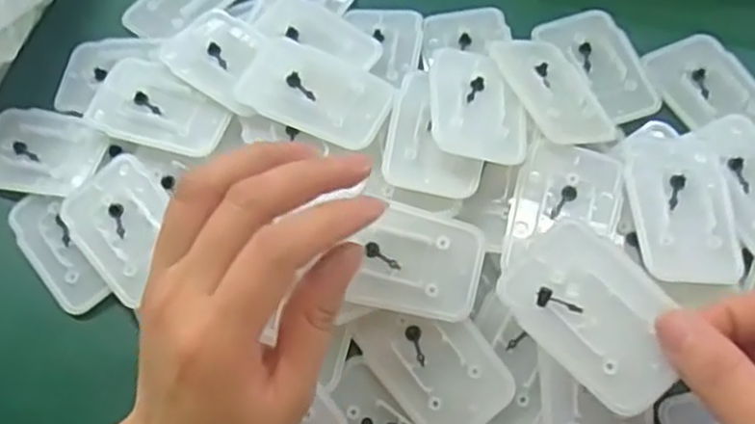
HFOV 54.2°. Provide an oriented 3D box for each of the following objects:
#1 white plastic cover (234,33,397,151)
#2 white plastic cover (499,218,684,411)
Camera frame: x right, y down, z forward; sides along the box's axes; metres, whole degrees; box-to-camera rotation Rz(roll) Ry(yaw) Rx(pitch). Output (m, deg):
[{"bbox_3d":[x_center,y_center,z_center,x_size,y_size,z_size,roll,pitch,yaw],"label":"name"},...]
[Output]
[{"bbox_3d":[-0.029,-0.055,0.345,0.070,0.013,0.044,25,68,14],"label":"white plastic cover"},{"bbox_3d":[0.080,0.037,0.271,0.045,0.004,0.068,-47,67,8],"label":"white plastic cover"}]

